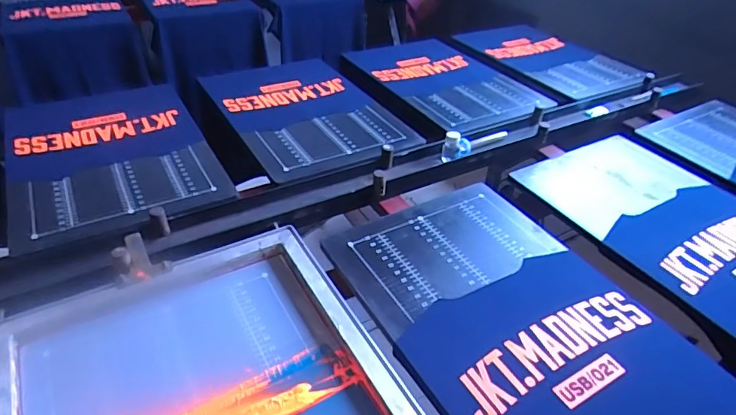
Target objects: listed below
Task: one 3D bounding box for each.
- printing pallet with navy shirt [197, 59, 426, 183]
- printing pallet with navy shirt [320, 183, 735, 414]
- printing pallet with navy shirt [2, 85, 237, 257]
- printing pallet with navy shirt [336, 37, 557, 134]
[{"bbox_3d":[-0.157,-0.253,1.251,0.396,0.032,0.549,-19,46,-27],"label":"printing pallet with navy shirt"},{"bbox_3d":[0.239,0.180,0.772,0.397,0.040,0.598,-18,45,-25],"label":"printing pallet with navy shirt"},{"bbox_3d":[-0.566,-0.126,1.049,0.383,0.021,0.538,-18,45,-25],"label":"printing pallet with navy shirt"},{"bbox_3d":[0.239,-0.405,1.471,0.386,0.024,0.589,-21,45,-29],"label":"printing pallet with navy shirt"}]

